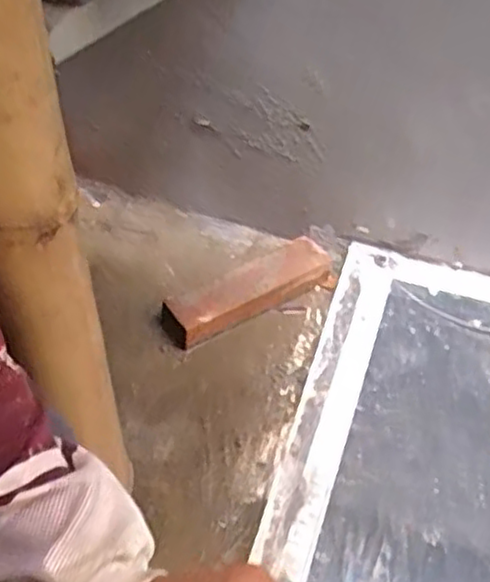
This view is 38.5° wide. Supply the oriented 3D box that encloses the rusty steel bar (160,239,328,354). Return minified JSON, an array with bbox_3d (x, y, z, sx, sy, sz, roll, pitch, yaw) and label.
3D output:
[{"bbox_3d":[0.007,0.001,0.915,0.243,0.053,0.061,-27,51,-27],"label":"rusty steel bar"}]

